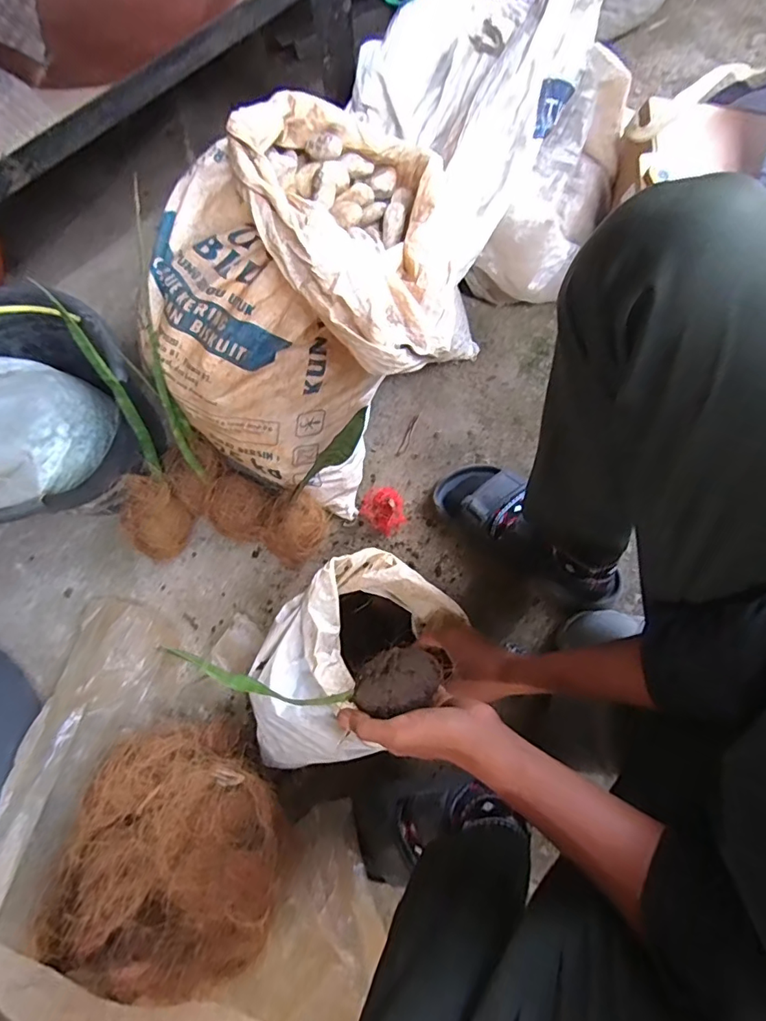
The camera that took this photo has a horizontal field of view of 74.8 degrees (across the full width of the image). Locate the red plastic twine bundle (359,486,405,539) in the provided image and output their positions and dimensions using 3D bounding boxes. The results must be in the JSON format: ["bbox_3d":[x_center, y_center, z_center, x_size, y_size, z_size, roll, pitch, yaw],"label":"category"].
[{"bbox_3d":[0.003,-0.005,0.717,0.064,0.035,0.061,0,76,2],"label":"red plastic twine bundle"}]

